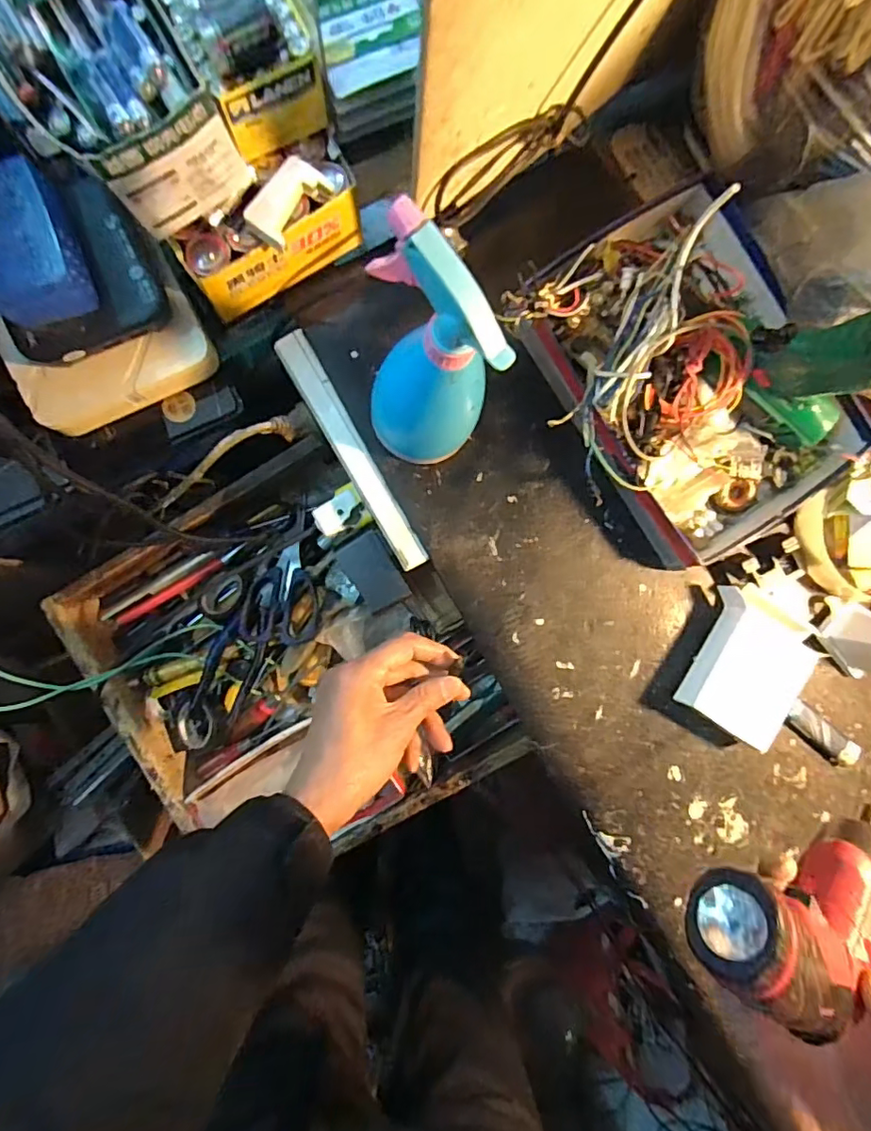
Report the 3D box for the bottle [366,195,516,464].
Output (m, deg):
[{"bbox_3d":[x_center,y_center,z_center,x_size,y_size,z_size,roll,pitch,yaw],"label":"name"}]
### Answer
[{"bbox_3d":[-0.007,-0.122,0.366,0.084,0.206,0.064,31,87,-4],"label":"bottle"}]

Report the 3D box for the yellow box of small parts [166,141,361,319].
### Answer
[{"bbox_3d":[-0.124,-0.253,0.421,0.144,0.074,0.056,-38,93,-5],"label":"yellow box of small parts"}]

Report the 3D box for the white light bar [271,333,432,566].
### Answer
[{"bbox_3d":[-0.069,-0.095,0.458,0.025,0.008,0.215,-30,92,-5],"label":"white light bar"}]

